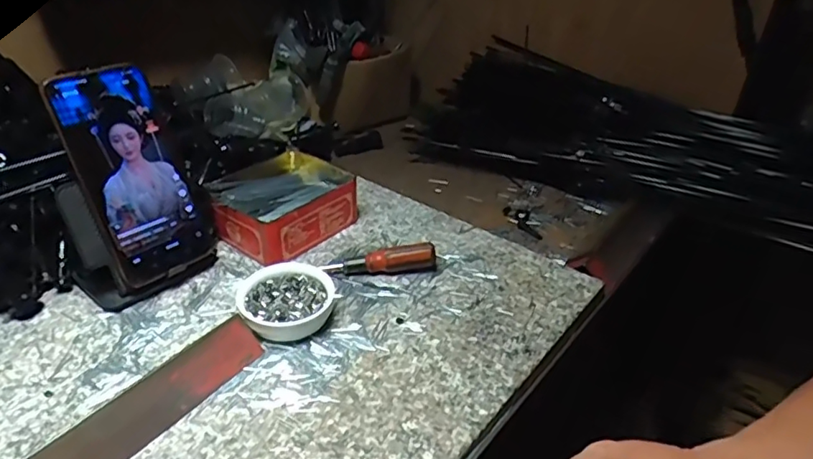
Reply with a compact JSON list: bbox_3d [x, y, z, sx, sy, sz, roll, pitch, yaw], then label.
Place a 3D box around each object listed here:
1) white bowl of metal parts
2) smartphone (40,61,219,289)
[{"bbox_3d":[-0.094,0.057,0.436,0.070,0.029,0.066,2,33,-1],"label":"white bowl of metal parts"},{"bbox_3d":[-0.214,-0.048,0.449,0.014,0.164,0.092,0,24,46],"label":"smartphone"}]

